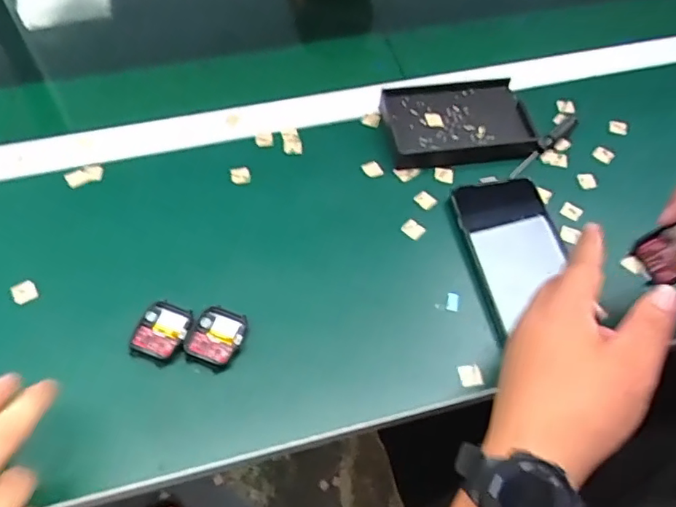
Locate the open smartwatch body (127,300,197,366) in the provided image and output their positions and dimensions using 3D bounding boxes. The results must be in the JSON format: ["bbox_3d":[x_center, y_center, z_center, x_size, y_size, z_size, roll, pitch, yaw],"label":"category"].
[{"bbox_3d":[-0.132,0.059,0.415,0.041,0.008,0.046,15,56,9],"label":"open smartwatch body"}]

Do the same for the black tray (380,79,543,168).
[{"bbox_3d":[0.120,-0.127,0.543,0.143,0.027,0.093,-7,55,-7],"label":"black tray"}]

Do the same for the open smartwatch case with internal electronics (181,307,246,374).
[{"bbox_3d":[-0.091,0.061,0.413,0.040,0.007,0.045,21,57,13],"label":"open smartwatch case with internal electronics"}]

